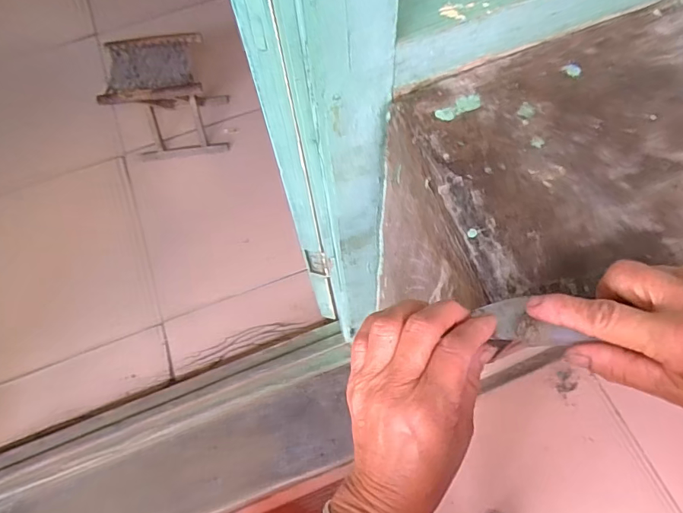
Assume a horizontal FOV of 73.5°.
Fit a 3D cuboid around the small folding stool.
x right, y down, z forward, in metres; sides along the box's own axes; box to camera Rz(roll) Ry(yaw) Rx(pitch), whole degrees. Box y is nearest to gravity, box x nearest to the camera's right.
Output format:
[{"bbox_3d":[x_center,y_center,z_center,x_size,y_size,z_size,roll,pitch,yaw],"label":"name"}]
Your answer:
[{"bbox_3d":[-0.500,-0.469,1.341,0.265,0.252,0.243,-8,65,-1],"label":"small folding stool"}]

